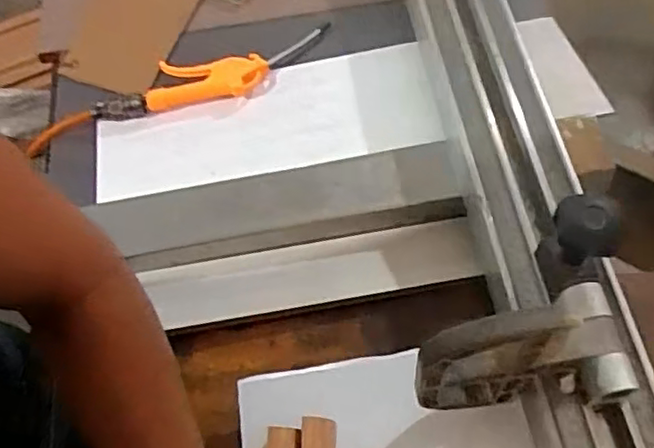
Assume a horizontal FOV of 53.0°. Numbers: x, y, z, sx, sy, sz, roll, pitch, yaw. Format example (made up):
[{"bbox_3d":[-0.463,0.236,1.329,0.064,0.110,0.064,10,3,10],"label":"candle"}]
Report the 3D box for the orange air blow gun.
[{"bbox_3d":[-0.137,-0.170,0.753,0.262,0.031,0.073,-16,61,-2],"label":"orange air blow gun"}]

